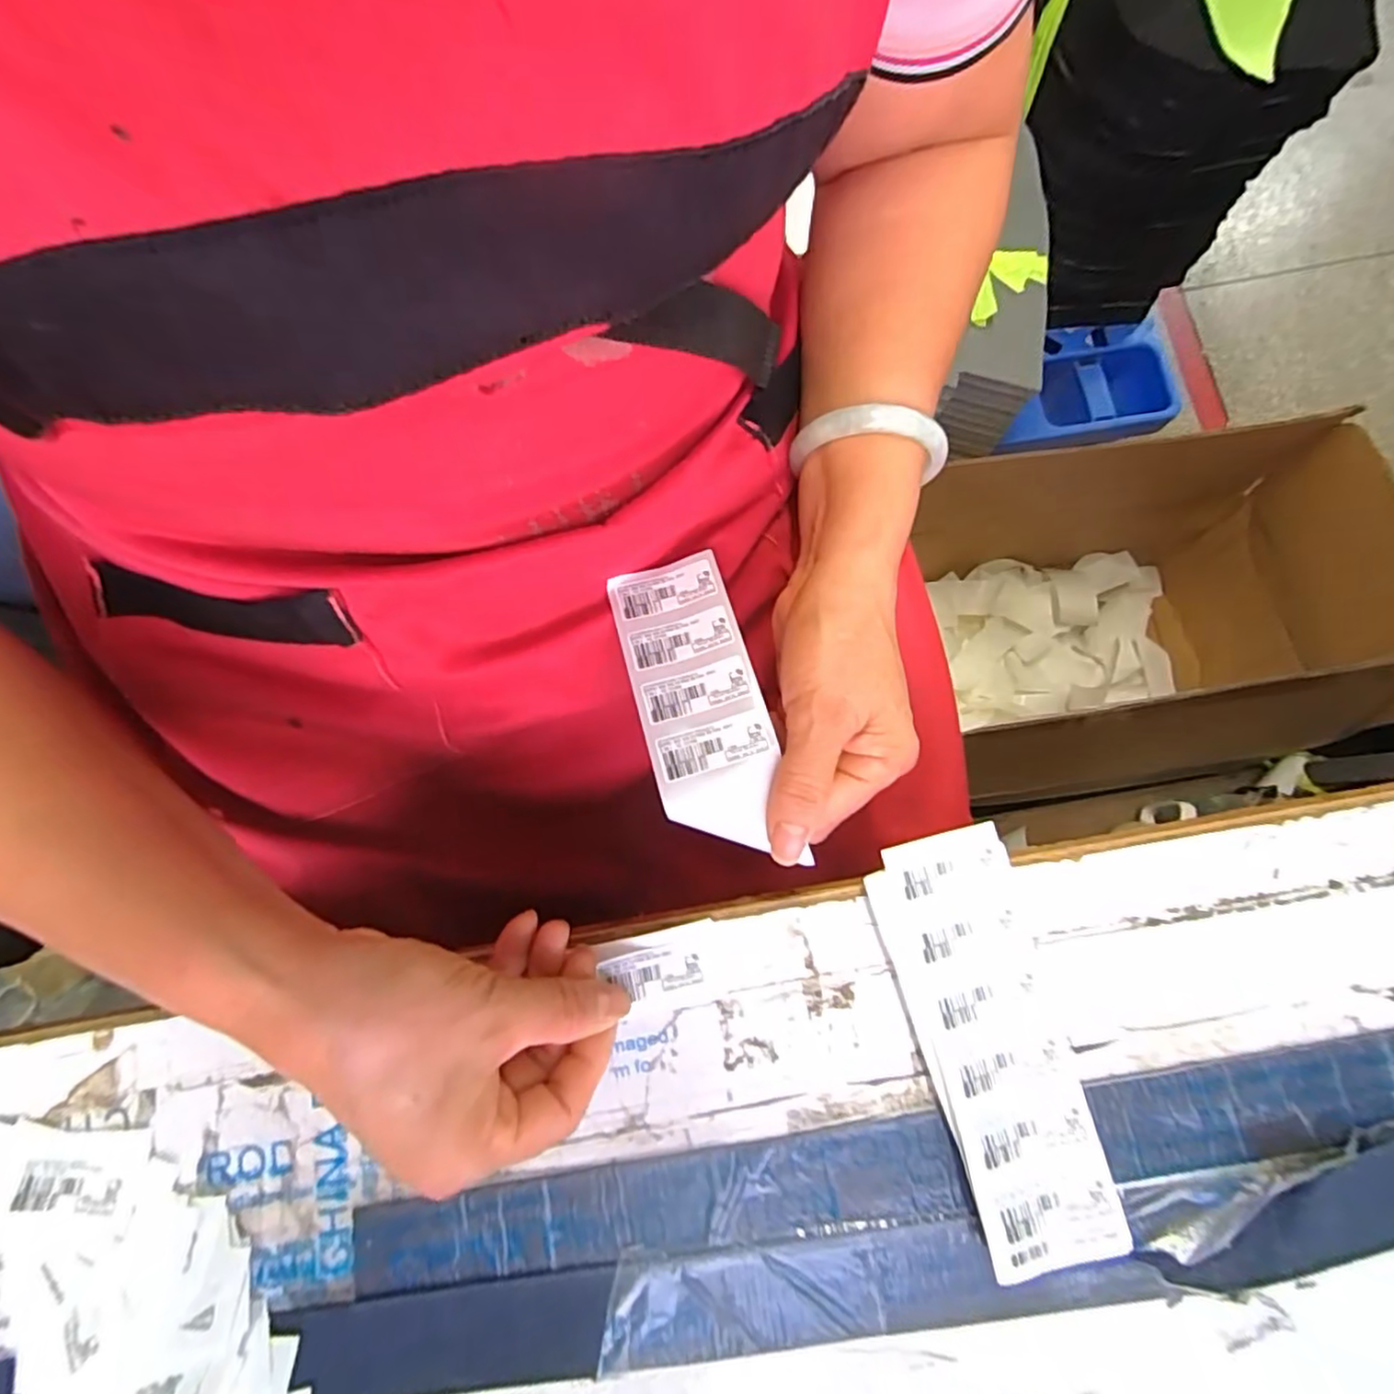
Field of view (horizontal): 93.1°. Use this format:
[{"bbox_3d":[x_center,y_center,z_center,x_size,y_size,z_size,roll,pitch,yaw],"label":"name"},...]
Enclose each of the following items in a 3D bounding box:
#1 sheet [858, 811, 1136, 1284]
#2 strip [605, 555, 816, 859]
[{"bbox_3d":[0.119,0.139,0.270,0.059,0.016,0.161,-14,80,-2],"label":"sheet"},{"bbox_3d":[0.000,0.000,0.285,0.051,0.014,0.127,-17,69,1],"label":"strip"}]

